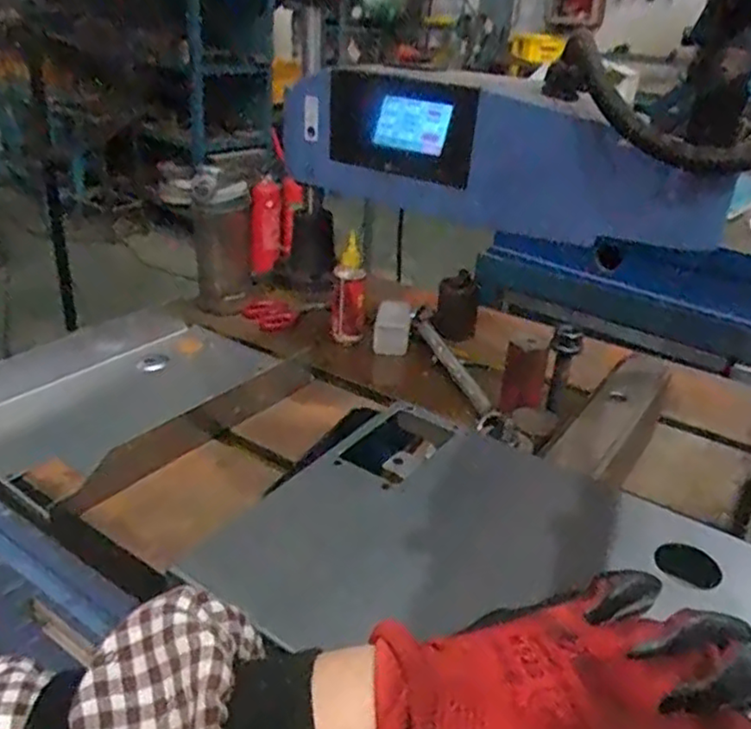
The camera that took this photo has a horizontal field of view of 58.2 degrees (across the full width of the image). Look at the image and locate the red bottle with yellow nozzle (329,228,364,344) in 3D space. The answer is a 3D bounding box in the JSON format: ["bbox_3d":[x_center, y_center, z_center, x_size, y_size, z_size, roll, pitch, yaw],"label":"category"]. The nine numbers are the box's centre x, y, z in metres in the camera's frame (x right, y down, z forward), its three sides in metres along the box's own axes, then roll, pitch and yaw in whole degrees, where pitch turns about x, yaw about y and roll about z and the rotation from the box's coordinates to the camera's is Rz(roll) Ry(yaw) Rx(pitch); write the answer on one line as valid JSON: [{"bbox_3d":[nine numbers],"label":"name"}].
[{"bbox_3d":[-0.032,-0.087,0.799,0.034,0.127,0.029,6,28,3],"label":"red bottle with yellow nozzle"}]

